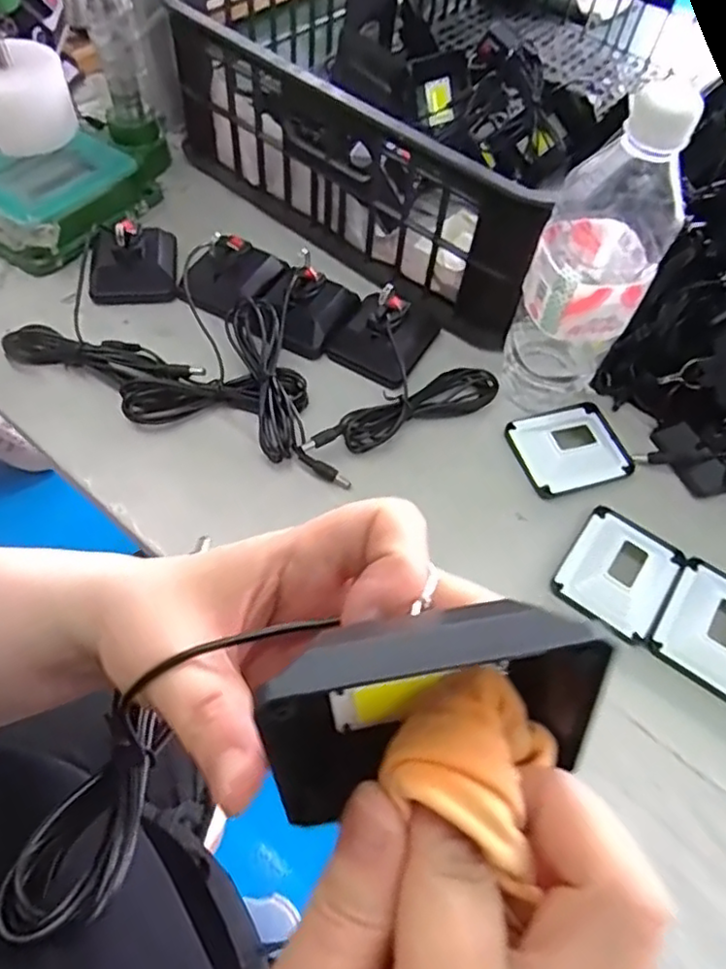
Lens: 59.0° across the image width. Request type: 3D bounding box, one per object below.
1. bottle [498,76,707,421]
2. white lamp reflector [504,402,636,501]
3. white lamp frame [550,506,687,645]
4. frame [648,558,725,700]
[{"bbox_3d":[0.146,-0.138,0.416,0.071,0.218,0.072,19,60,7],"label":"bottle"},{"bbox_3d":[0.155,-0.030,0.471,0.083,0.015,0.071,-16,62,-13],"label":"white lamp reflector"},{"bbox_3d":[0.171,0.056,0.425,0.066,0.014,0.082,33,63,15],"label":"white lamp frame"},{"bbox_3d":[0.228,0.090,0.409,0.065,0.016,0.081,34,64,15],"label":"frame"}]

